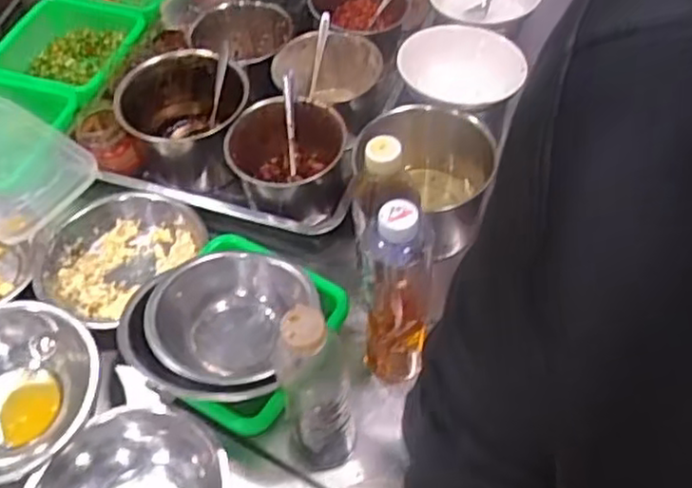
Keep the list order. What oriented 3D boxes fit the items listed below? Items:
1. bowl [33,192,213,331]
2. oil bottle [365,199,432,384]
[{"bbox_3d":[-0.261,0.010,0.805,0.156,0.051,0.184,36,63,26],"label":"bowl"},{"bbox_3d":[0.046,0.045,0.642,0.057,0.232,0.065,-1,54,3],"label":"oil bottle"}]

